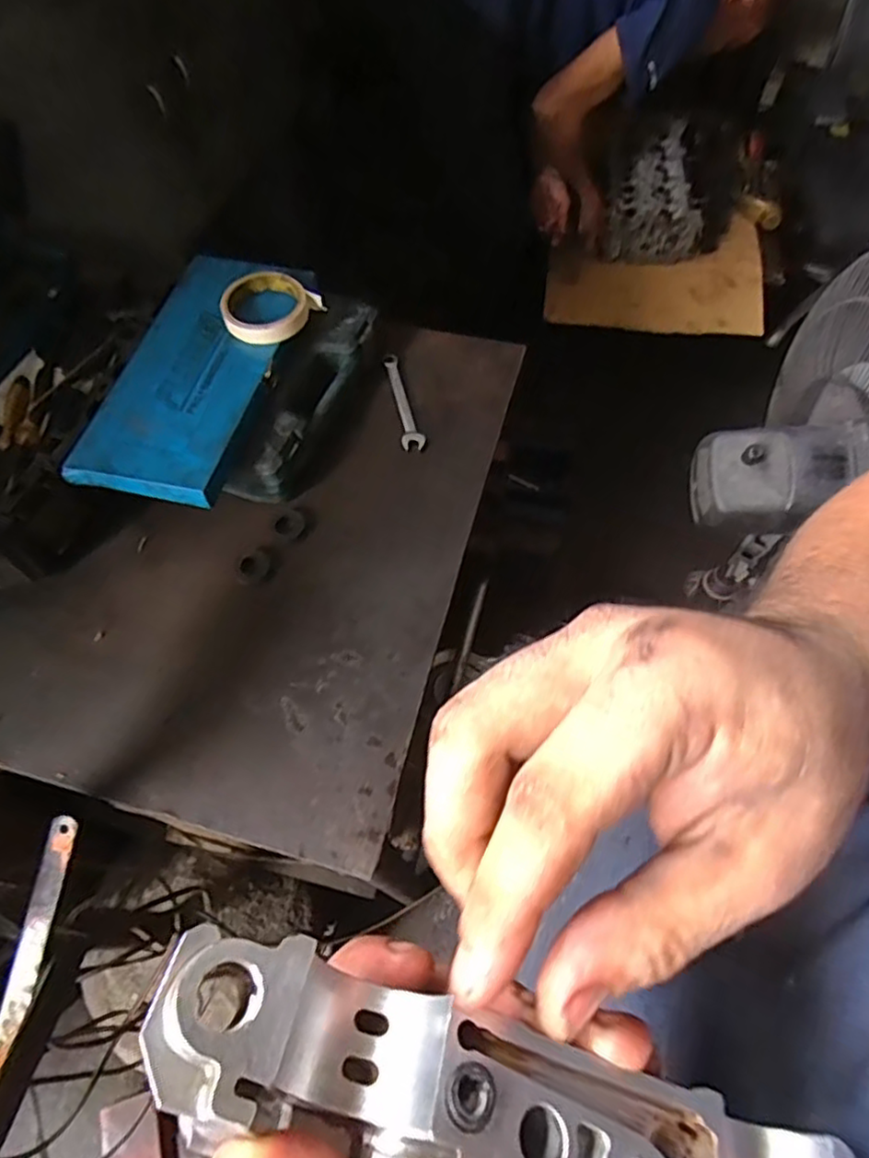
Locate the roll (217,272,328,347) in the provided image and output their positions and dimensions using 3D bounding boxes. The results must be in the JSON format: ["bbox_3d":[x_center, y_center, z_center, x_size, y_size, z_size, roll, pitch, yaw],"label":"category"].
[{"bbox_3d":[-0.183,-0.295,0.701,0.087,0.024,0.089,-1,61,1],"label":"roll"}]

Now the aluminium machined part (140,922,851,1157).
[{"bbox_3d":[0.026,0.130,0.146,0.188,0.026,0.042,28,63,-10],"label":"aluminium machined part"}]

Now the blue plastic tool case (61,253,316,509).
[{"bbox_3d":[-0.249,-0.228,0.685,0.156,0.023,0.331,9,62,7],"label":"blue plastic tool case"}]

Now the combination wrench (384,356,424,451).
[{"bbox_3d":[-0.036,-0.207,0.754,0.024,0.013,0.147,-11,61,-4],"label":"combination wrench"}]

